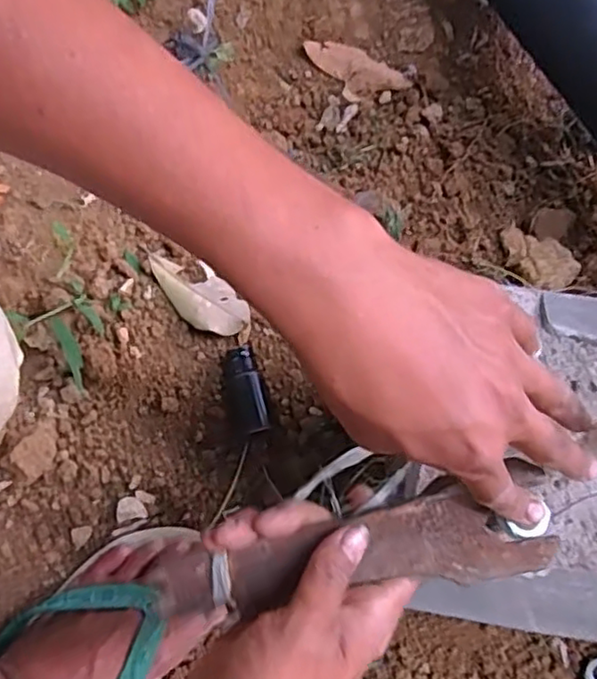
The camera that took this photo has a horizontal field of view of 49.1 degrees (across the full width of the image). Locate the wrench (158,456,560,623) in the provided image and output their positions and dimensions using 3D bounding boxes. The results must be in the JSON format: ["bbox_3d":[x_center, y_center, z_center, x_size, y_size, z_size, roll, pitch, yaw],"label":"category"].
[{"bbox_3d":[0.028,0.112,0.341,0.204,0.009,0.048,-12,71,3],"label":"wrench"}]

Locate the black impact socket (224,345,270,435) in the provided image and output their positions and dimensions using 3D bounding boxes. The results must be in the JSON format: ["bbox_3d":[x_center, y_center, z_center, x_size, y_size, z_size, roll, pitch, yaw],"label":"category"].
[{"bbox_3d":[-0.045,0.043,0.543,0.030,0.020,0.074,-15,71,-3],"label":"black impact socket"}]

